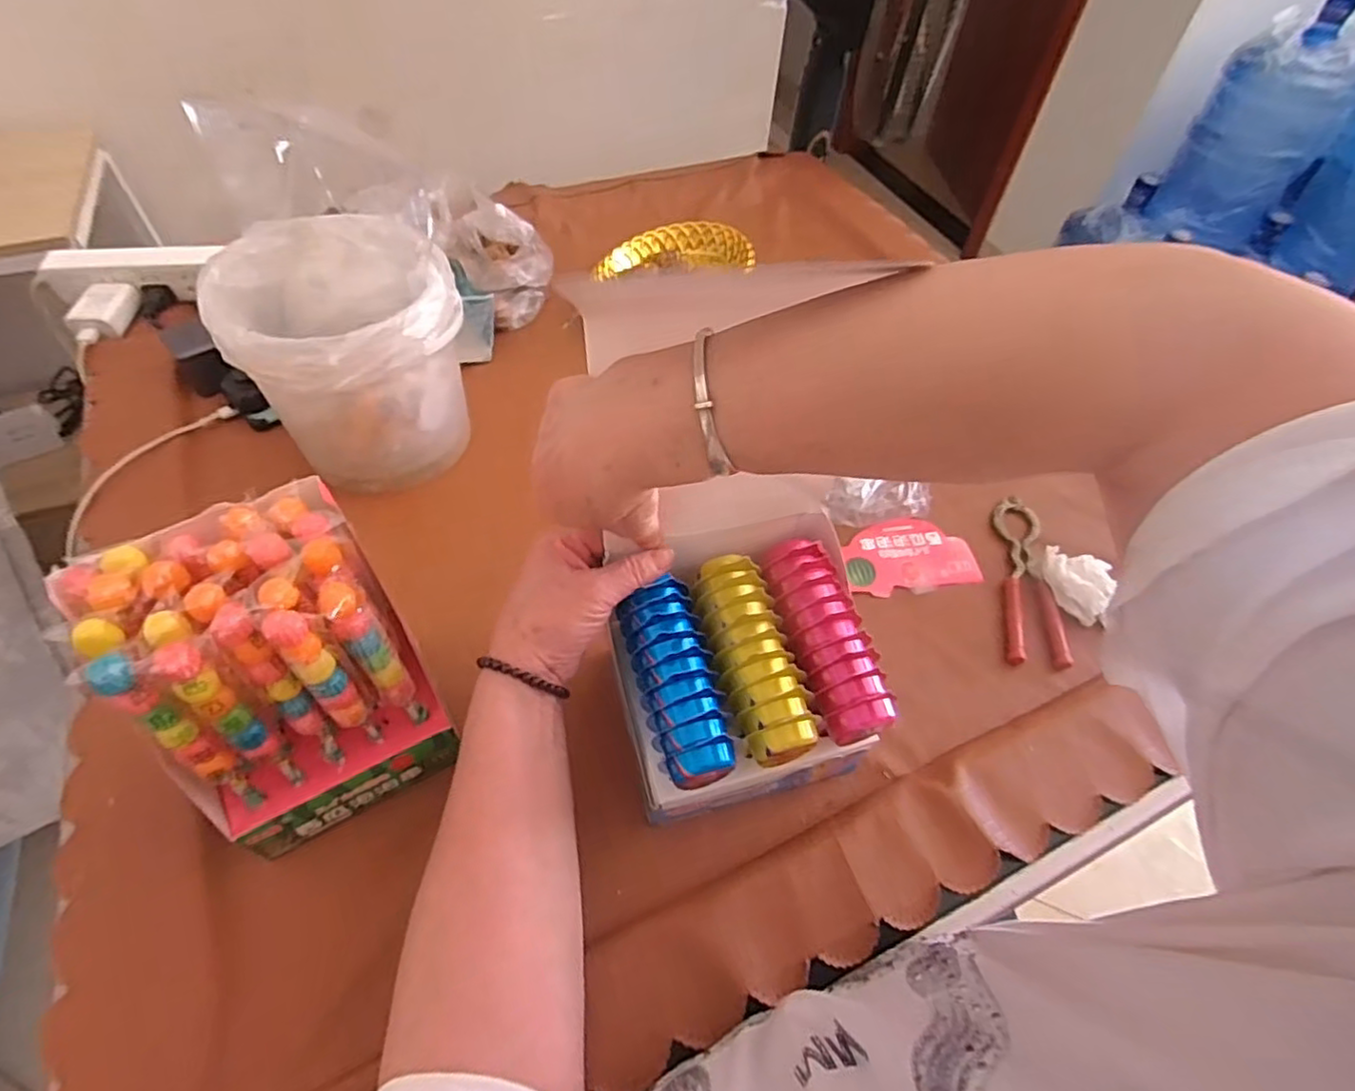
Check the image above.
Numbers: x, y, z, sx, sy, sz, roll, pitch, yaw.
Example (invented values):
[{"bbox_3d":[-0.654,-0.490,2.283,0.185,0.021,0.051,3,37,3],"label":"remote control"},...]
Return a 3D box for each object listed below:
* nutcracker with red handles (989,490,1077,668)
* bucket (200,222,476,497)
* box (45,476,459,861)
[{"bbox_3d":[0.288,0.027,0.558,0.042,0.017,0.164,8,53,3],"label":"nutcracker with red handles"},{"bbox_3d":[-0.268,-0.157,0.563,0.163,0.166,0.179,2,53,-2],"label":"bucket"},{"bbox_3d":[-0.219,0.077,0.383,0.123,0.189,0.108,-23,58,-19],"label":"box"}]

